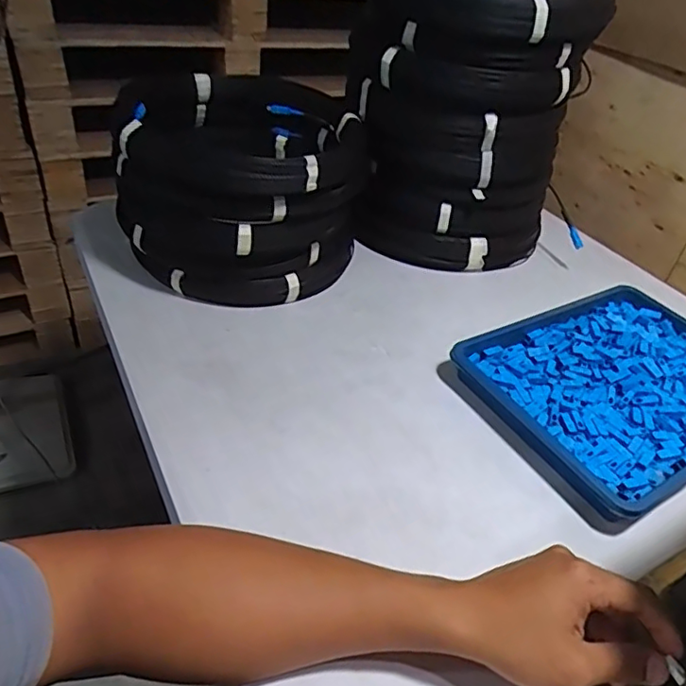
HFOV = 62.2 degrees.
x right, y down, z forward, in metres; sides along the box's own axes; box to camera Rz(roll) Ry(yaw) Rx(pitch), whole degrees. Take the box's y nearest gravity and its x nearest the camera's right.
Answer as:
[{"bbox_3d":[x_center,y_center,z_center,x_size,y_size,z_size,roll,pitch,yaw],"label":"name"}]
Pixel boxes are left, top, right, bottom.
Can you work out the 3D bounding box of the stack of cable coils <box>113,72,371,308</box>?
[{"bbox_3d":[-0.116,-0.187,0.720,0.268,0.197,0.272,5,39,-4],"label":"stack of cable coils"}]

